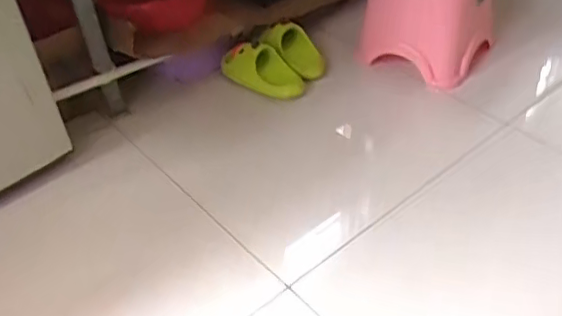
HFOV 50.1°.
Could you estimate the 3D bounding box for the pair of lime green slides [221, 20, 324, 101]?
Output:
[{"bbox_3d":[-0.023,-0.221,1.292,0.224,0.108,0.123,24,50,28],"label":"pair of lime green slides"}]

